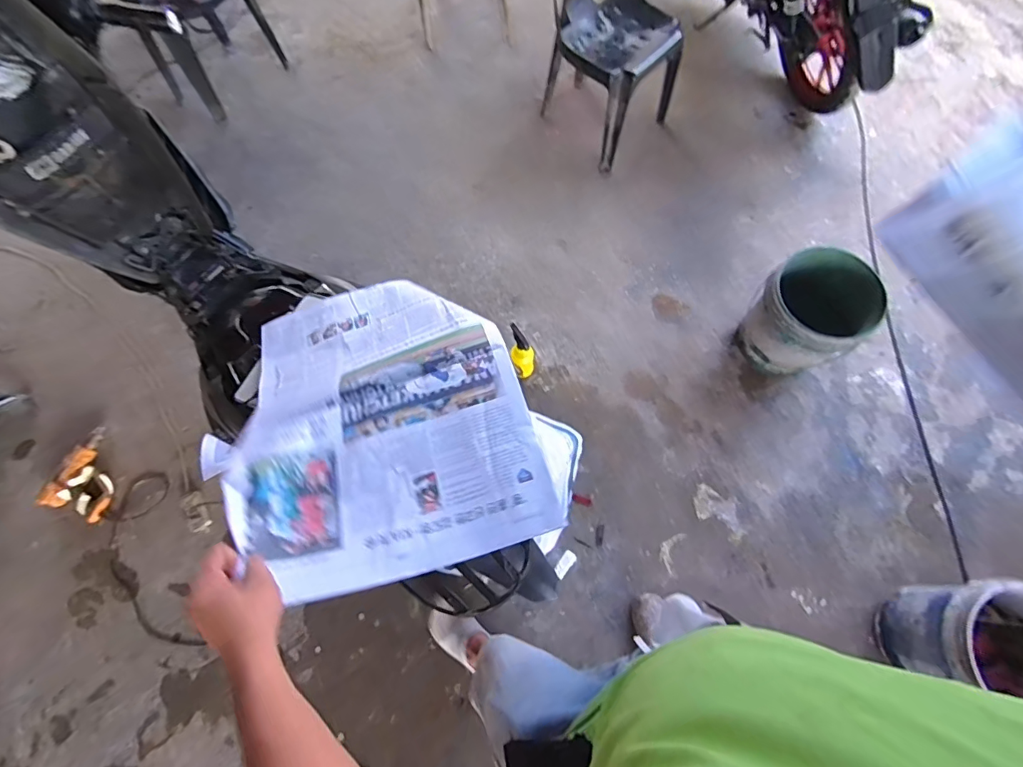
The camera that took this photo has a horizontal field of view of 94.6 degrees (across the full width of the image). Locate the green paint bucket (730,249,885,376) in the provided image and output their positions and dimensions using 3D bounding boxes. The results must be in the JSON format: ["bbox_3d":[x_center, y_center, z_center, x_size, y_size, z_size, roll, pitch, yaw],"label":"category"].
[{"bbox_3d":[0.869,-0.190,1.411,0.243,0.380,0.282,-41,72,-13],"label":"green paint bucket"}]

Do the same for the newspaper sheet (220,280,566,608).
[{"bbox_3d":[-0.193,0.016,0.693,0.388,0.059,0.528,-18,50,-4],"label":"newspaper sheet"}]

